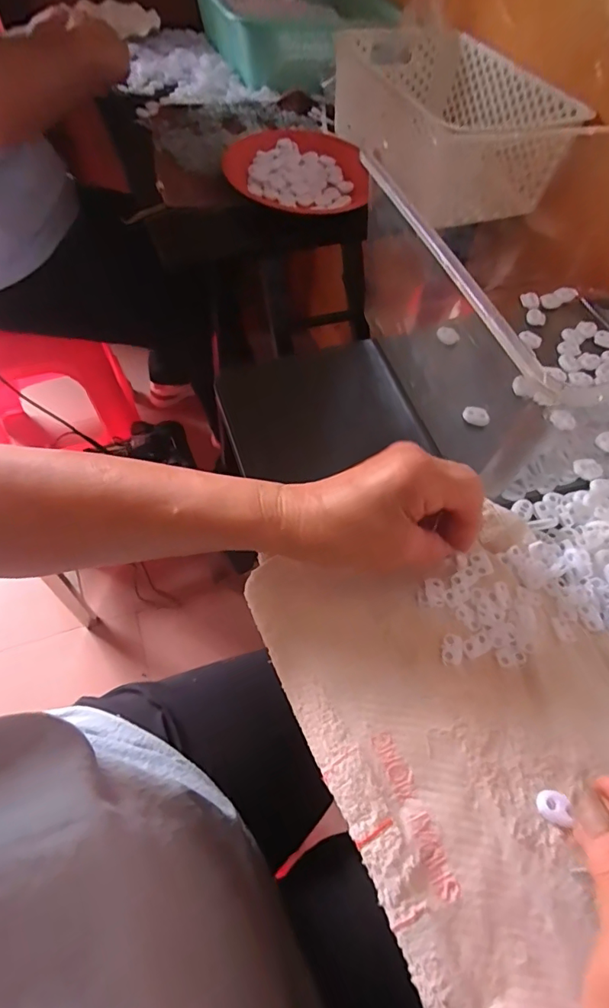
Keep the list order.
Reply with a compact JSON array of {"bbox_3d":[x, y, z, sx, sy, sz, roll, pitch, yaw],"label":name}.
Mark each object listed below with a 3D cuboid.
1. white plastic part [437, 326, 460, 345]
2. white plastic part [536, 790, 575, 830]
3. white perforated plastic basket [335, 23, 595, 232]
[{"bbox_3d":[0.144,-0.169,0.487,0.022,0.009,0.016,33,62,18],"label":"white plastic part"},{"bbox_3d":[0.133,0.162,0.260,0.015,0.005,0.016,5,57,1],"label":"white plastic part"},{"bbox_3d":[0.182,-0.516,0.672,0.211,0.128,0.319,-20,61,-17],"label":"white perforated plastic basket"}]

